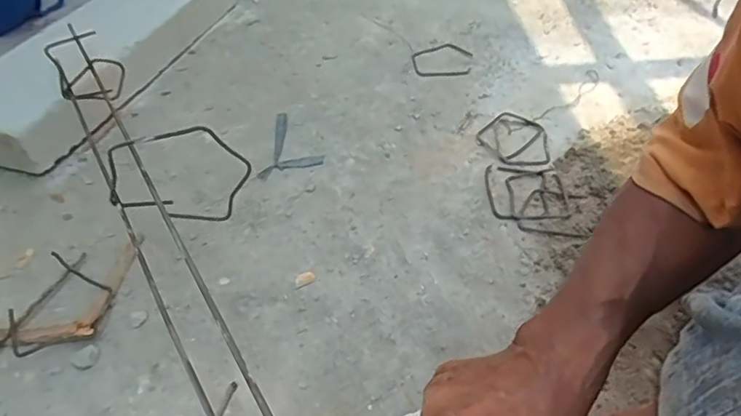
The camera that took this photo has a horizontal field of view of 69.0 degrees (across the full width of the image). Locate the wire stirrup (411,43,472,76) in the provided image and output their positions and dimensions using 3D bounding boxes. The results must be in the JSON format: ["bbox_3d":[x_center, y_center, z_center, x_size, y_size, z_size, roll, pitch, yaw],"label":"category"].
[{"bbox_3d":[0.134,-0.281,1.010,0.115,0.005,0.118,-1,45,1],"label":"wire stirrup"}]

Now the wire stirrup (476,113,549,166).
[{"bbox_3d":[0.218,-0.108,0.835,0.108,0.005,0.120,5,45,6],"label":"wire stirrup"}]

